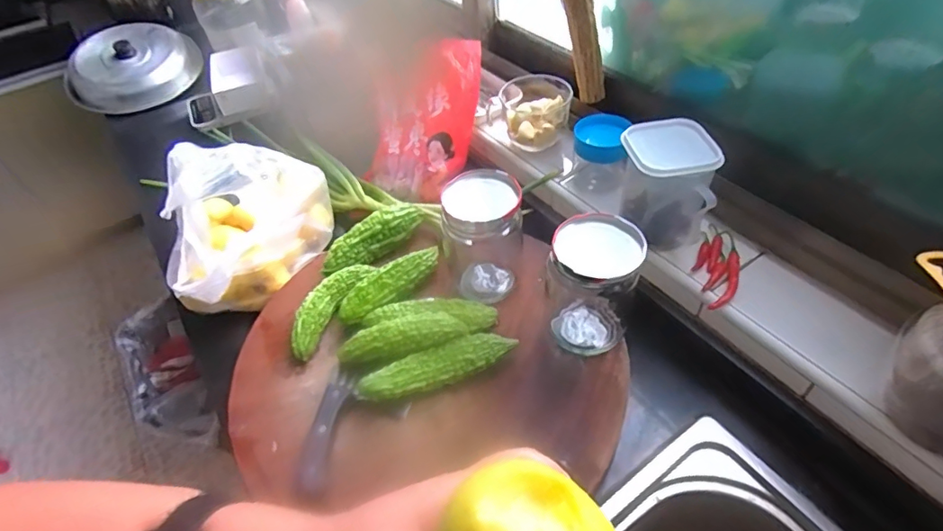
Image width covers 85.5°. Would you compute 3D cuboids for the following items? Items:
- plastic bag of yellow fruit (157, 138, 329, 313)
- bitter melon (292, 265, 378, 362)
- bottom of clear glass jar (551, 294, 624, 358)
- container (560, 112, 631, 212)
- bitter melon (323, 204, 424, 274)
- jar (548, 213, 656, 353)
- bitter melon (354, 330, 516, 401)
[{"bbox_3d":[-0.314,-0.074,0.734,0.215,0.130,0.232,-18,48,-10],"label":"plastic bag of yellow fruit"},{"bbox_3d":[-0.173,0.049,0.622,0.041,0.035,0.135,24,55,25],"label":"bitter melon"},{"bbox_3d":[0.128,0.069,0.573,0.069,0.022,0.061,-13,48,-5],"label":"bottom of clear glass jar"},{"bbox_3d":[0.166,-0.134,0.680,0.083,0.112,0.077,9,50,14],"label":"container"},{"bbox_3d":[-0.133,-0.039,0.676,0.150,0.039,0.044,-28,51,-18],"label":"bitter melon"},{"bbox_3d":[0.121,0.026,0.524,0.082,0.141,0.084,-3,48,4],"label":"jar"},{"bbox_3d":[-0.035,0.109,0.547,0.173,0.039,0.046,-20,49,-12],"label":"bitter melon"}]

